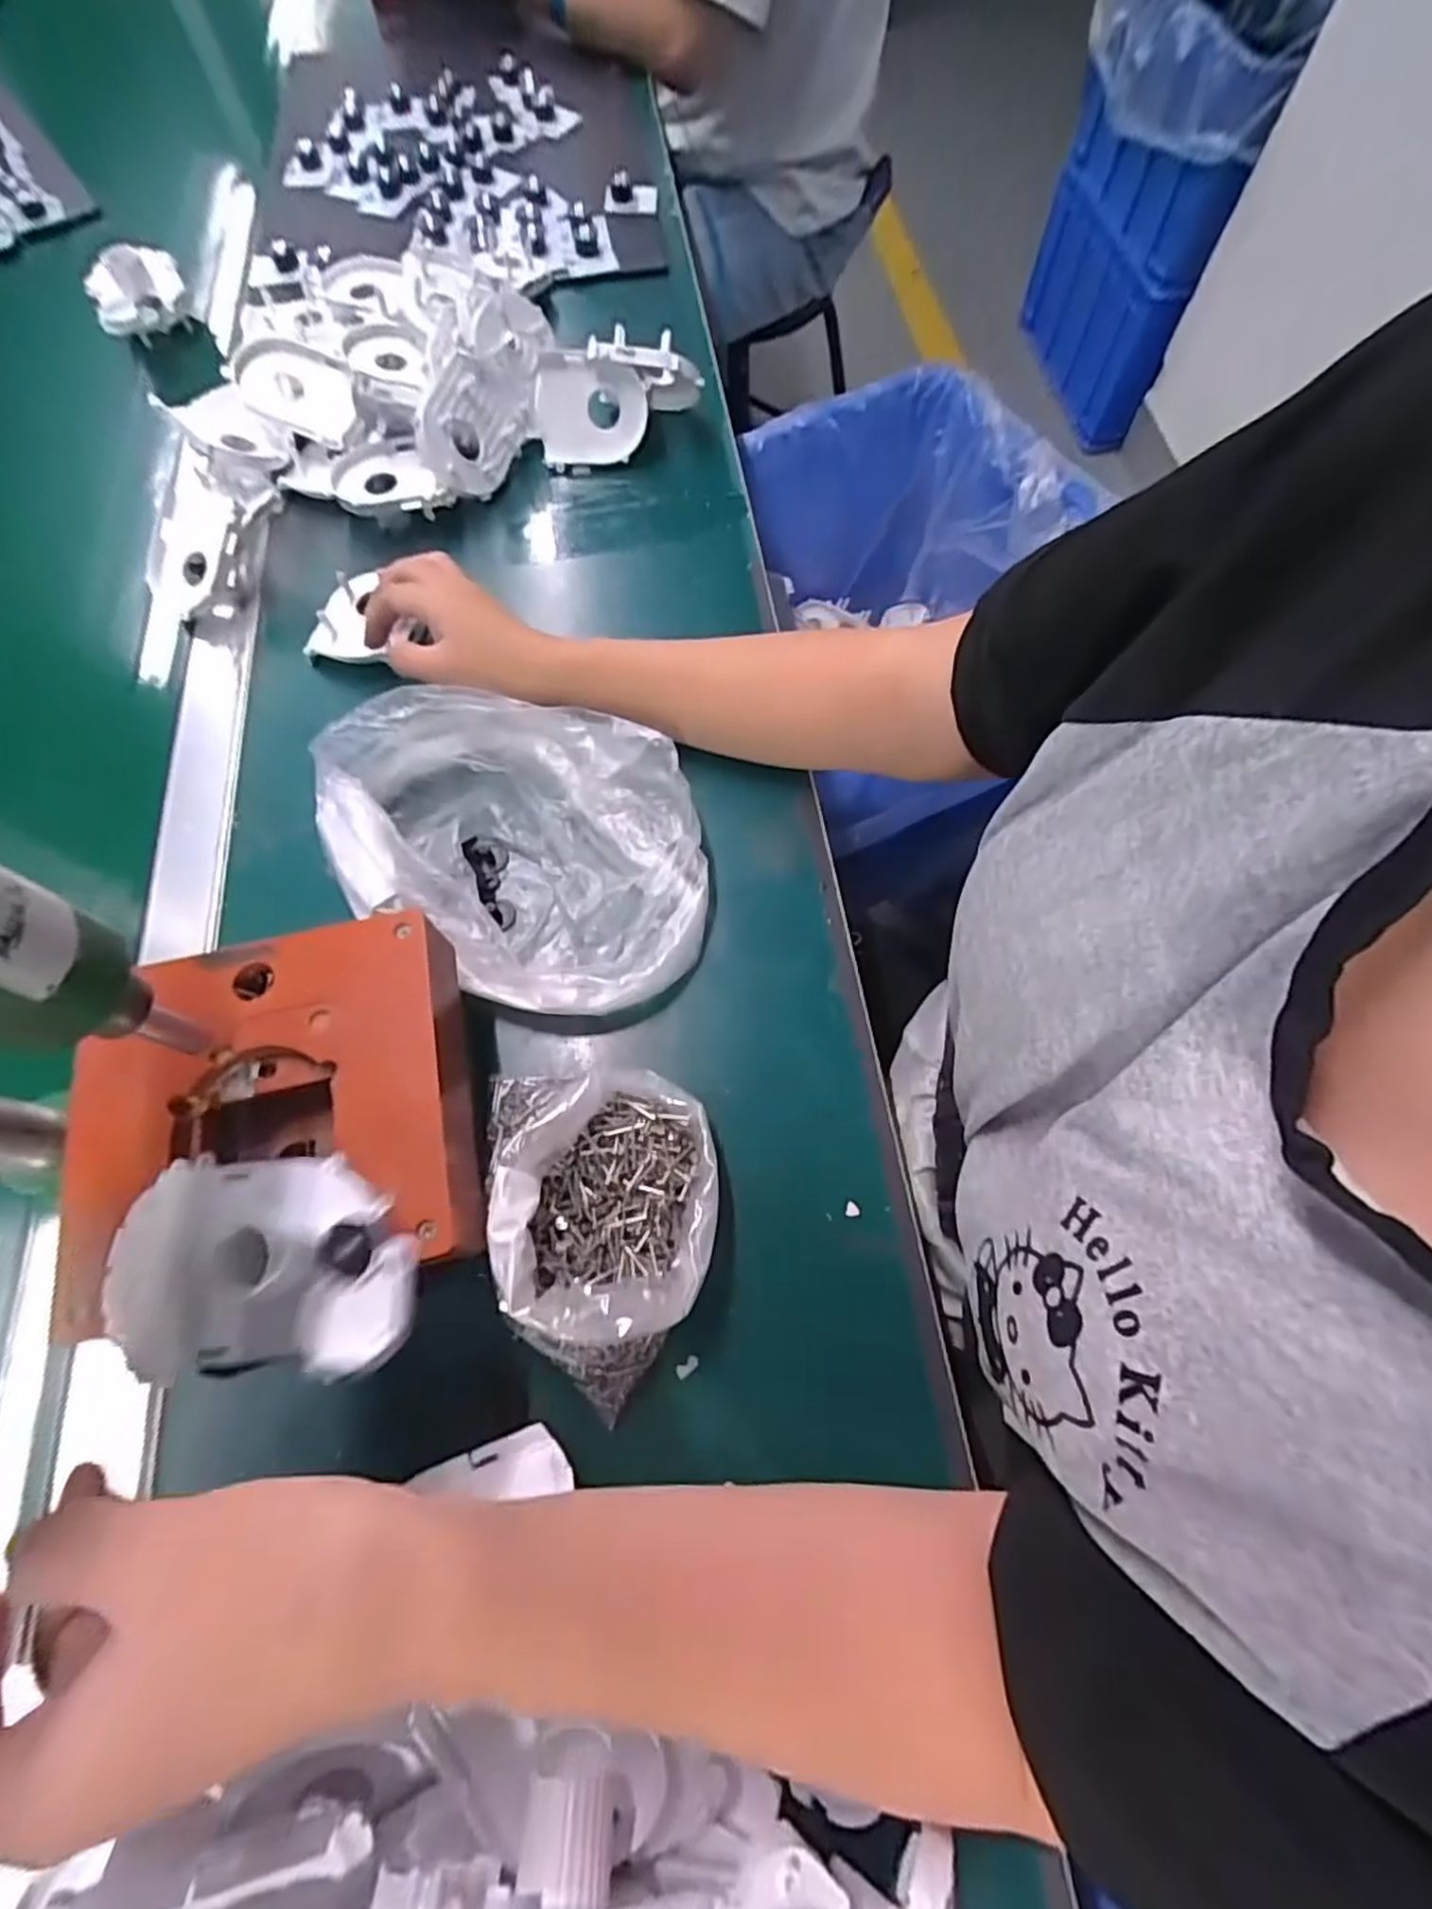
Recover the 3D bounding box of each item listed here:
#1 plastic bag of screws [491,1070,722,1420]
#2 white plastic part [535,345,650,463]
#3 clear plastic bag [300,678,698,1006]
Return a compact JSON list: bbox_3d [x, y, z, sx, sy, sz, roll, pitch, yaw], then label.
[{"bbox_3d":[-0.047,0.113,0.327,0.102,0.049,0.148,-16,69,-5],"label":"plastic bag of screws"},{"bbox_3d":[-0.092,-0.402,0.535,0.080,0.063,0.020,3,39,4],"label":"white plastic part"},{"bbox_3d":[-0.110,-0.061,0.395,0.223,0.053,0.161,20,70,9],"label":"clear plastic bag"}]

